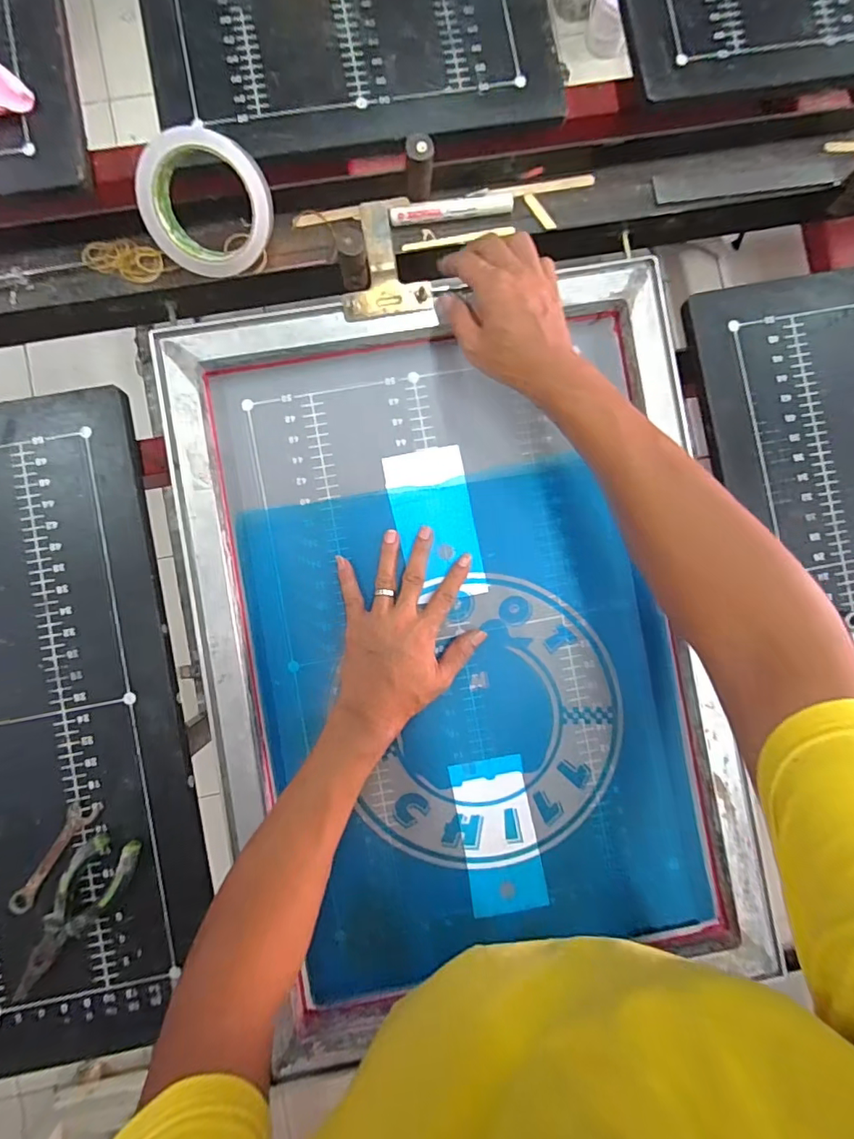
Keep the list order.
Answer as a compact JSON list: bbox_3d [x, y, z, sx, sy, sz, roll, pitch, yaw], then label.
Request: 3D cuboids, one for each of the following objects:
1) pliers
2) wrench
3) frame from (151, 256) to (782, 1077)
[{"bbox_3d":[-0.313,0.303,0.449,0.052,0.016,0.155,33,86,0],"label":"pliers"},{"bbox_3d":[-0.335,0.256,0.457,0.023,0.005,0.116,36,86,0],"label":"wrench"},{"bbox_3d":[0.040,0.067,0.476,0.452,0.042,0.635,-10,88,-3],"label":"frame"}]

